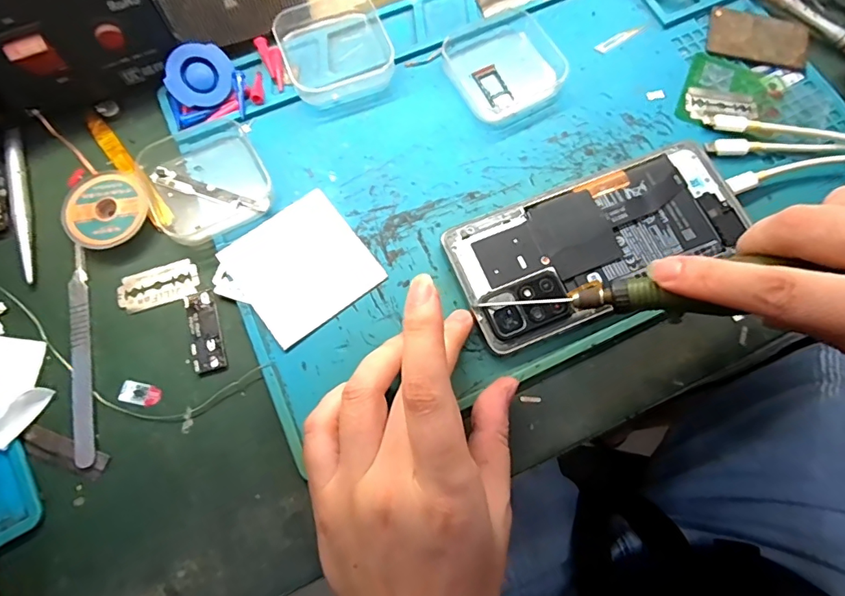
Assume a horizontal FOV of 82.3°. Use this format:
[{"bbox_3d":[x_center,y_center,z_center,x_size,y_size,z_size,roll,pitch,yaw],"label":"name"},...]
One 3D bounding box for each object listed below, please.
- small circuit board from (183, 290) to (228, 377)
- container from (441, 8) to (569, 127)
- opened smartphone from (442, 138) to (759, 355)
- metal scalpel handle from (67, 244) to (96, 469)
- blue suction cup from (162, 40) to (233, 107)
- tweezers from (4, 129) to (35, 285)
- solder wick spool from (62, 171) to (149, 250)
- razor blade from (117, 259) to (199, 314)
[{"bbox_3d":[-0.115,0.017,0.253,0.016,0.004,0.044,-16,76,-6],"label":"small circuit board"},{"bbox_3d":[0.049,-0.145,0.296,0.061,0.014,0.069,-25,77,-8],"label":"container"},{"bbox_3d":[0.097,-0.035,0.266,0.163,0.011,0.073,-25,77,-8],"label":"opened smartphone"},{"bbox_3d":[-0.177,0.028,0.248,0.010,0.004,0.113,-13,75,-5],"label":"metal scalpel handle"},{"bbox_3d":[-0.129,-0.130,0.281,0.035,0.006,0.035,1,96,-24],"label":"blue suction cup"},{"bbox_3d":[-0.223,-0.052,0.267,0.010,0.004,0.092,-18,76,-6],"label":"tweezers"},{"bbox_3d":[-0.173,-0.048,0.267,0.042,0.009,0.044,0,75,-1],"label":"solder wick spool"},{"bbox_3d":[-0.143,-0.007,0.262,0.042,0.004,0.022,-17,76,-6],"label":"razor blade"}]

